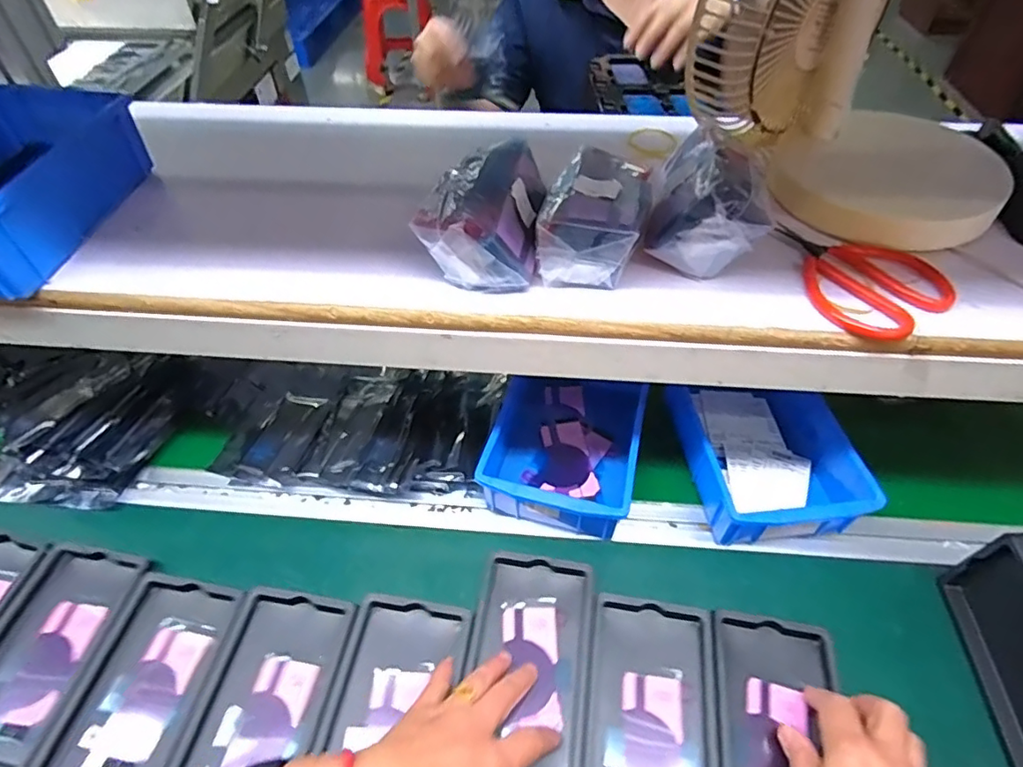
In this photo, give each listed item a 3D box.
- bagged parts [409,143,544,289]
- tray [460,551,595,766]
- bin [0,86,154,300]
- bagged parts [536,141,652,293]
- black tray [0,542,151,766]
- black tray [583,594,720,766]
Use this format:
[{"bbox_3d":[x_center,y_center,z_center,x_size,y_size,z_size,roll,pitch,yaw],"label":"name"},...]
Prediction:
[{"bbox_3d":[-0.019,-0.123,0.395,0.077,0.060,0.106,7,49,6],"label":"bagged parts"},{"bbox_3d":[0.014,0.215,0.439,0.092,0.017,0.155,6,51,7],"label":"tray"},{"bbox_3d":[-0.395,-0.146,0.422,0.154,0.064,0.197,3,48,3],"label":"bin"},{"bbox_3d":[0.057,-0.118,0.395,0.070,0.053,0.100,10,49,9],"label":"bagged parts"},{"bbox_3d":[-0.374,0.212,0.452,0.096,0.017,0.159,8,49,8],"label":"black tray"},{"bbox_3d":[0.105,0.246,0.421,0.094,0.012,0.158,8,49,8],"label":"black tray"}]

